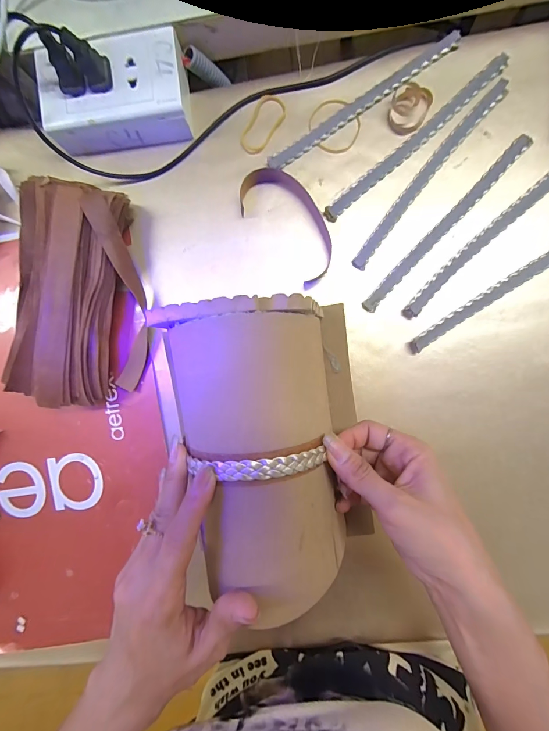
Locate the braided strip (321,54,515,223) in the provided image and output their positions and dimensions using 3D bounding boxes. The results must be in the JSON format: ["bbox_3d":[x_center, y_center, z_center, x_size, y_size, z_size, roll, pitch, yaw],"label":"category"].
[{"bbox_3d":[0.120,-0.196,0.288,0.191,0.006,0.014,-41,89,5],"label":"braided strip"}]

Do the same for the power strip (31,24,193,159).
[{"bbox_3d":[-0.137,-0.233,0.291,0.120,0.042,0.075,-8,92,5],"label":"power strip"}]

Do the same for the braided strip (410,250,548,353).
[{"bbox_3d":[0.200,-0.068,0.283,0.189,0.007,0.014,-33,89,5],"label":"braided strip"}]

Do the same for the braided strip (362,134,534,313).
[{"bbox_3d":[0.148,-0.121,0.289,0.014,0.005,0.191,43,95,2],"label":"braided strip"}]

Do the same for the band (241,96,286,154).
[{"bbox_3d":[-0.010,-0.218,0.301,0.028,0.004,0.051,27,94,3],"label":"band"}]

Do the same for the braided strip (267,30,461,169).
[{"bbox_3d":[0.076,-0.231,0.292,0.186,0.005,0.015,-32,89,5],"label":"braided strip"}]

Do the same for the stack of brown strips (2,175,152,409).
[{"bbox_3d":[-0.168,-0.056,0.293,0.102,0.048,0.188,5,93,4],"label":"stack of brown strips"}]

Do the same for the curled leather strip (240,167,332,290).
[{"bbox_3d":[0.014,-0.128,0.298,0.053,0.013,0.109,-41,89,5],"label":"curled leather strip"}]

